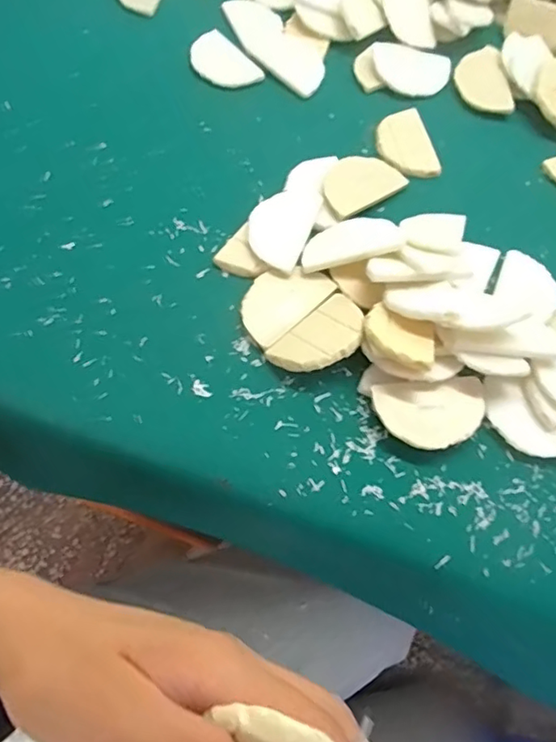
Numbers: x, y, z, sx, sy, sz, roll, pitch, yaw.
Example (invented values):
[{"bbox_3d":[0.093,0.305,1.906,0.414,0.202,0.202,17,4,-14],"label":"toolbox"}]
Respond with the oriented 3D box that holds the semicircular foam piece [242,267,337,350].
[{"bbox_3d":[0.002,-0.048,0.388,0.065,0.006,0.042,-41,73,-19],"label":"semicircular foam piece"}]

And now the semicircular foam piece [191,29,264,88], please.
[{"bbox_3d":[-0.050,-0.265,0.492,0.045,0.007,0.071,-31,70,-17],"label":"semicircular foam piece"}]

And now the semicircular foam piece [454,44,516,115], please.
[{"bbox_3d":[0.175,-0.253,0.495,0.044,0.011,0.075,-4,65,-5],"label":"semicircular foam piece"}]

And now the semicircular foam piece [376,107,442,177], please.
[{"bbox_3d":[0.102,-0.183,0.460,0.042,0.005,0.068,-9,66,-8],"label":"semicircular foam piece"}]

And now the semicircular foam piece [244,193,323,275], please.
[{"bbox_3d":[0.002,-0.104,0.414,0.043,0.007,0.070,20,65,6],"label":"semicircular foam piece"}]

